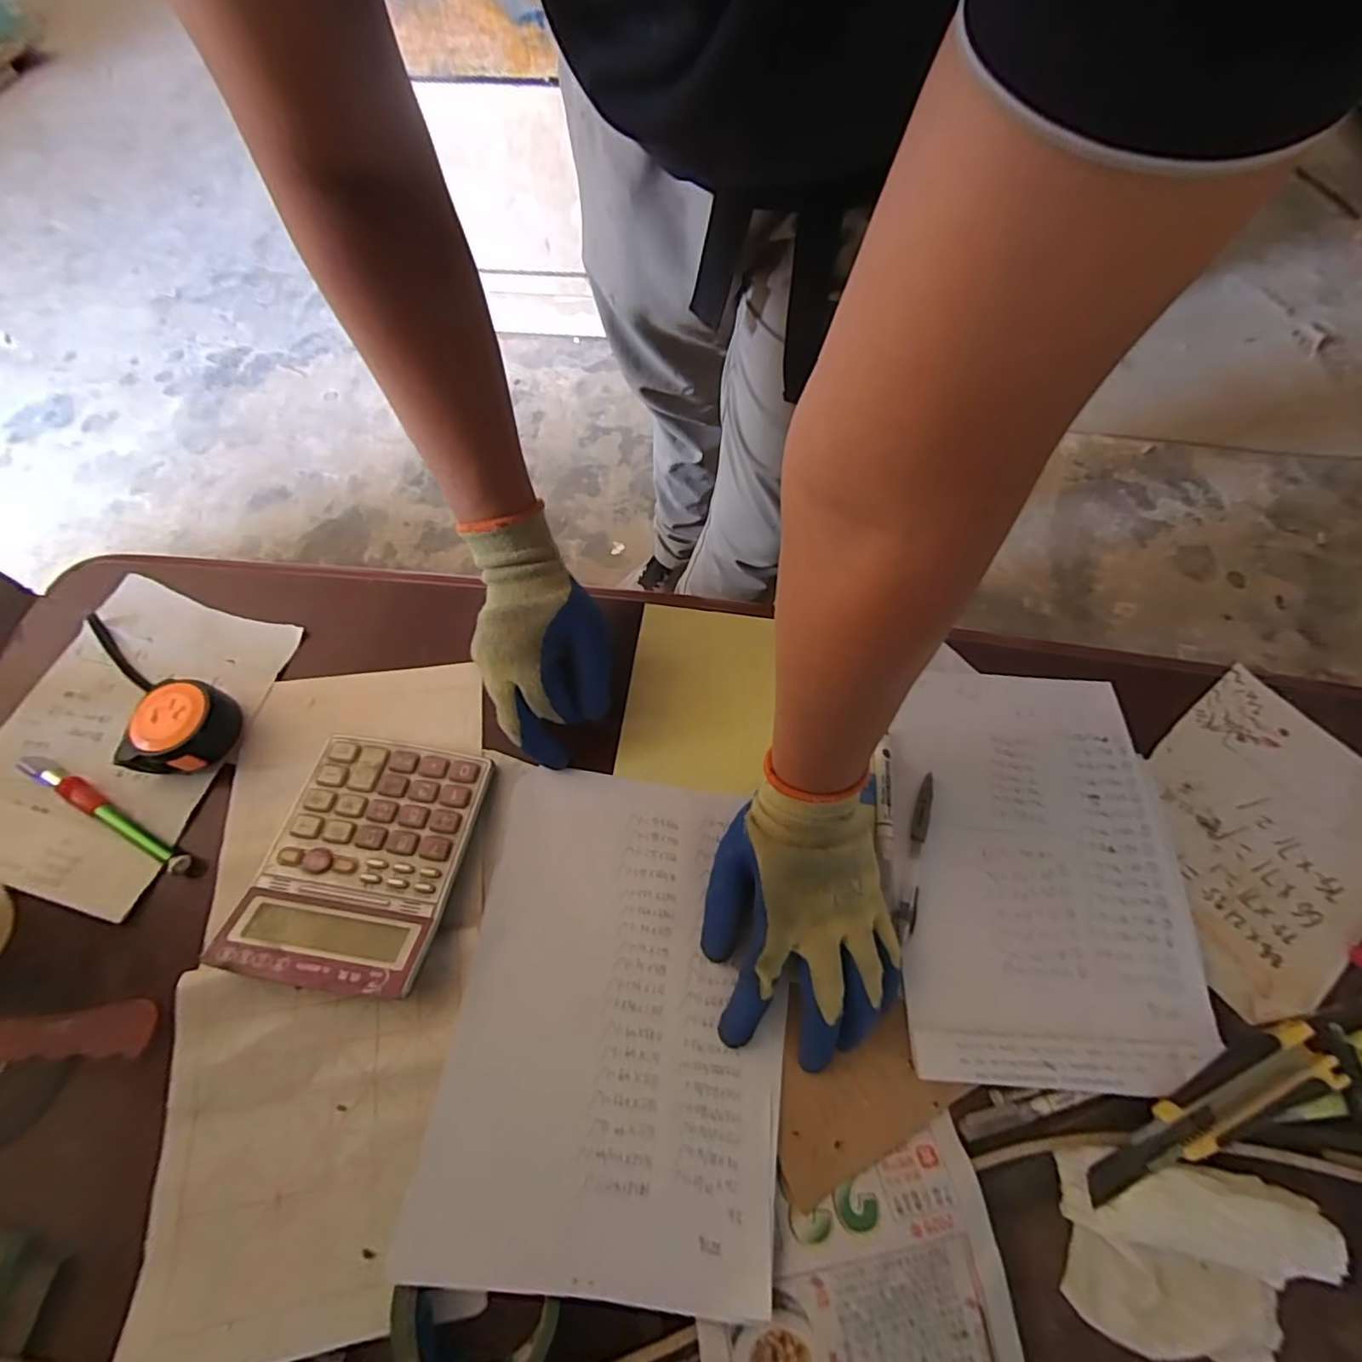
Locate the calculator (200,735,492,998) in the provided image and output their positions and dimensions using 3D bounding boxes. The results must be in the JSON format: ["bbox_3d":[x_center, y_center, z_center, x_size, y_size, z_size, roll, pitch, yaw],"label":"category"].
[{"bbox_3d":[-0.224,0.123,0.422,0.131,0.038,0.166,8,64,2],"label":"calculator"}]

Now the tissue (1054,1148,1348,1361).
[{"bbox_3d":[0.306,0.337,0.343,0.150,0.026,0.092,6,64,1],"label":"tissue"}]

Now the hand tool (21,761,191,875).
[{"bbox_3d":[-0.428,0.097,0.440,0.163,0.017,0.015,27,66,11],"label":"hand tool"}]

